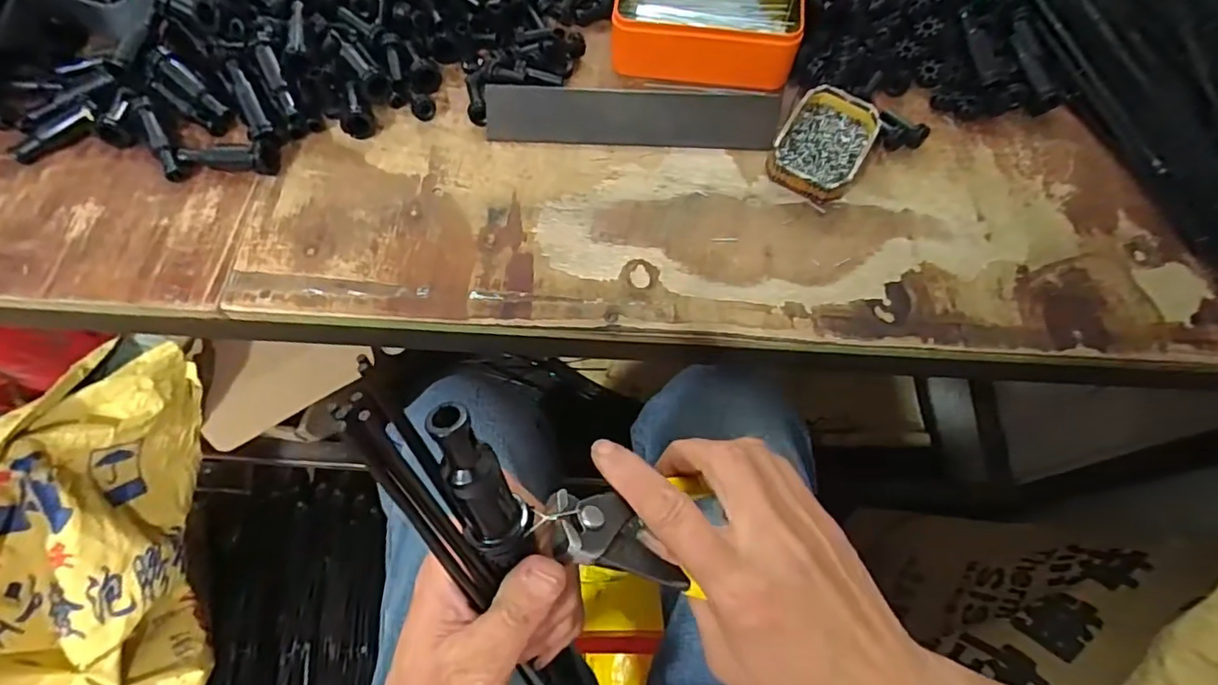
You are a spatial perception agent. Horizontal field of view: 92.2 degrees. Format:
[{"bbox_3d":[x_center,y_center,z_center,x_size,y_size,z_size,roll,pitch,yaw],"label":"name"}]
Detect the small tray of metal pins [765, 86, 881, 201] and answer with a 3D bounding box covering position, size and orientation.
[{"bbox_3d":[0.158,-0.147,0.435,0.061,0.023,0.089,30,69,10],"label":"small tray of metal pins"}]

